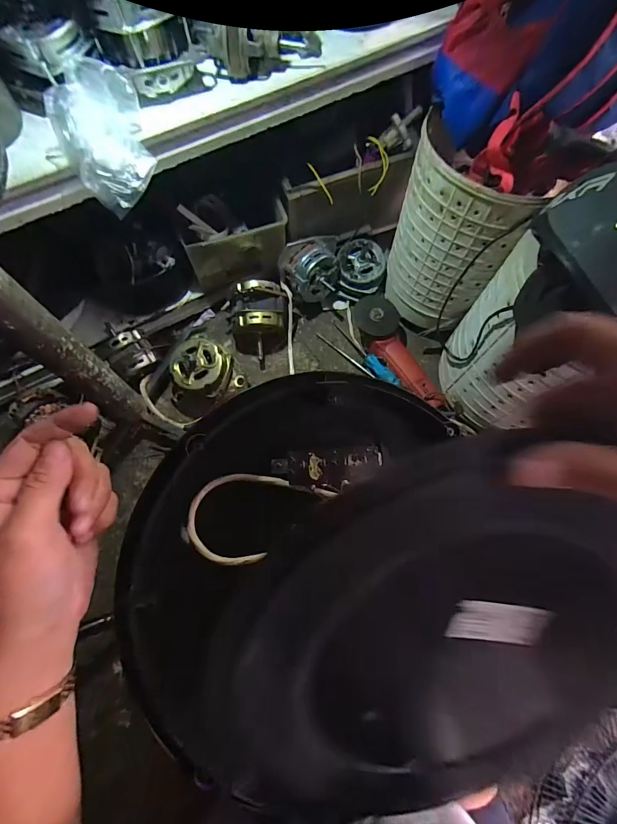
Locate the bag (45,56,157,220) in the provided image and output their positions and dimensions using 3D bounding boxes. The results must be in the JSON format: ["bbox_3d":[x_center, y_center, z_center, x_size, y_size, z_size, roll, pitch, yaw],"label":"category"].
[{"bbox_3d":[-0.264,-0.354,0.479,0.105,0.088,0.141,-17,71,-6],"label":"bag"}]

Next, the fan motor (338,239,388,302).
[{"bbox_3d":[0.122,-0.330,0.853,0.107,0.071,0.124,2,70,1],"label":"fan motor"}]

